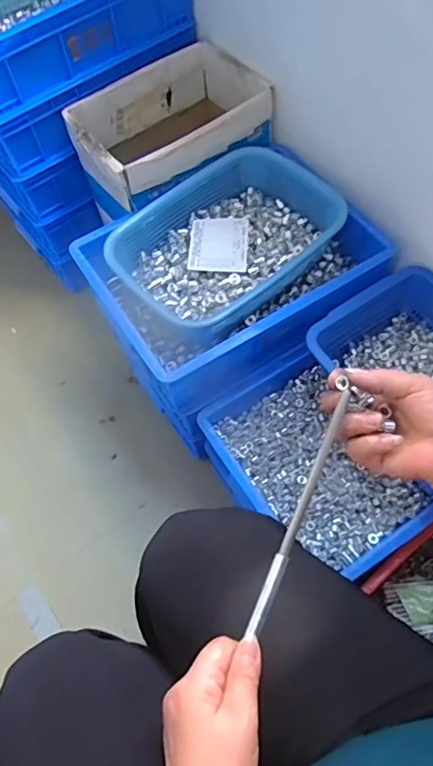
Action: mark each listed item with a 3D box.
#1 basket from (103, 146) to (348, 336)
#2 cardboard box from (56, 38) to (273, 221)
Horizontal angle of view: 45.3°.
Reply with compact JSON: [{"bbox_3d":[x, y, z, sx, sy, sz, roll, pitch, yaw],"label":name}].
[{"bbox_3d":[0.008,-0.231,0.818,0.334,0.083,0.243,-40,66,-16],"label":"basket"},{"bbox_3d":[-0.082,-0.428,0.918,0.308,0.154,0.224,-28,64,-11],"label":"cardboard box"}]

